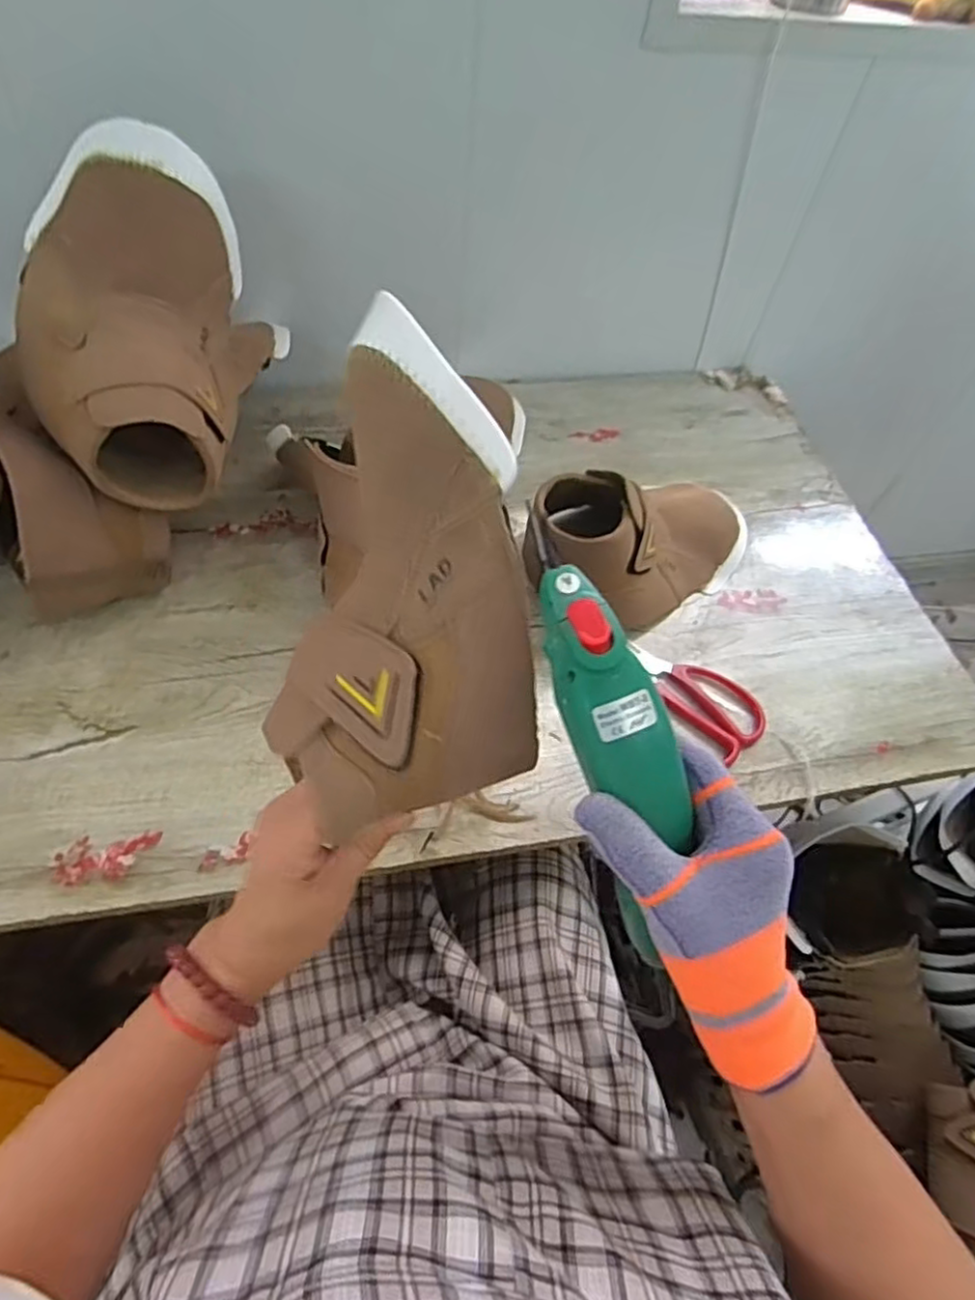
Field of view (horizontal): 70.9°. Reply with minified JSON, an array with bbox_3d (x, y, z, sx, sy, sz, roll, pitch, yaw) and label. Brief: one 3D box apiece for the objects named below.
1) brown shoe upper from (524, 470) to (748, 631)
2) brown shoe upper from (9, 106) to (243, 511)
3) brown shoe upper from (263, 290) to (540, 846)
[{"bbox_3d":[0.173,-0.119,0.681,0.252,0.120,0.118,-24,60,-21],"label":"brown shoe upper"},{"bbox_3d":[-0.270,-0.257,0.553,0.199,0.198,0.207,-22,60,-19],"label":"brown shoe upper"},{"bbox_3d":[-0.034,-0.035,0.322,0.118,0.044,0.224,4,93,-2],"label":"brown shoe upper"}]

